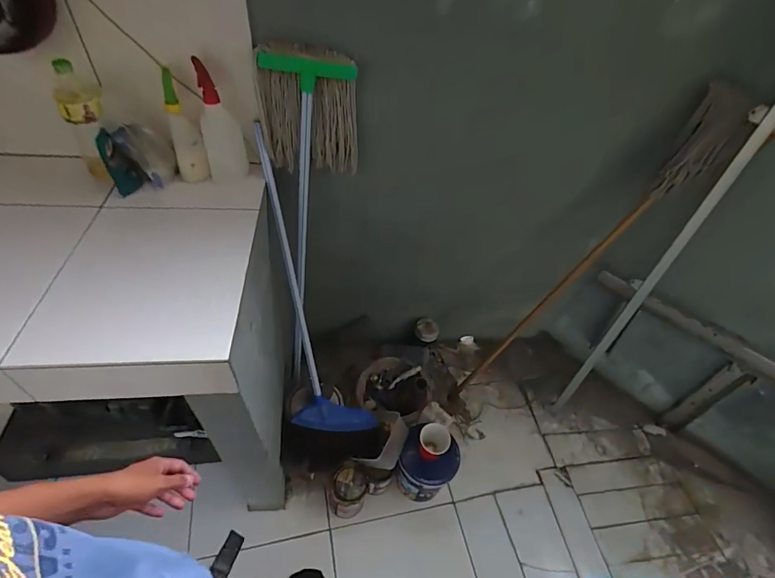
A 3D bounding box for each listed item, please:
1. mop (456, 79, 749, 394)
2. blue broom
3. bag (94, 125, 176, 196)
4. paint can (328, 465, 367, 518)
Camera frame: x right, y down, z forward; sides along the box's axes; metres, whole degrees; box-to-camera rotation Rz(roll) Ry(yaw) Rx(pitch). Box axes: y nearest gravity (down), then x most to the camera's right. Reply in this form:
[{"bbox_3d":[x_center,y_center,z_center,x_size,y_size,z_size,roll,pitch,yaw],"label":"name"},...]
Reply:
[{"bbox_3d":[0.557,-0.041,1.263,0.107,1.167,0.128,1,45,-41],"label":"mop"},{"bbox_3d":[-0.200,0.095,1.119,0.305,1.008,0.133,-9,16,-8],"label":"blue broom"},{"bbox_3d":[-0.533,-0.281,0.881,0.134,0.125,0.061,-22,54,-24],"label":"bag"},{"bbox_3d":[-0.124,0.626,1.257,0.126,0.137,0.111,-21,54,-24],"label":"paint can"}]

